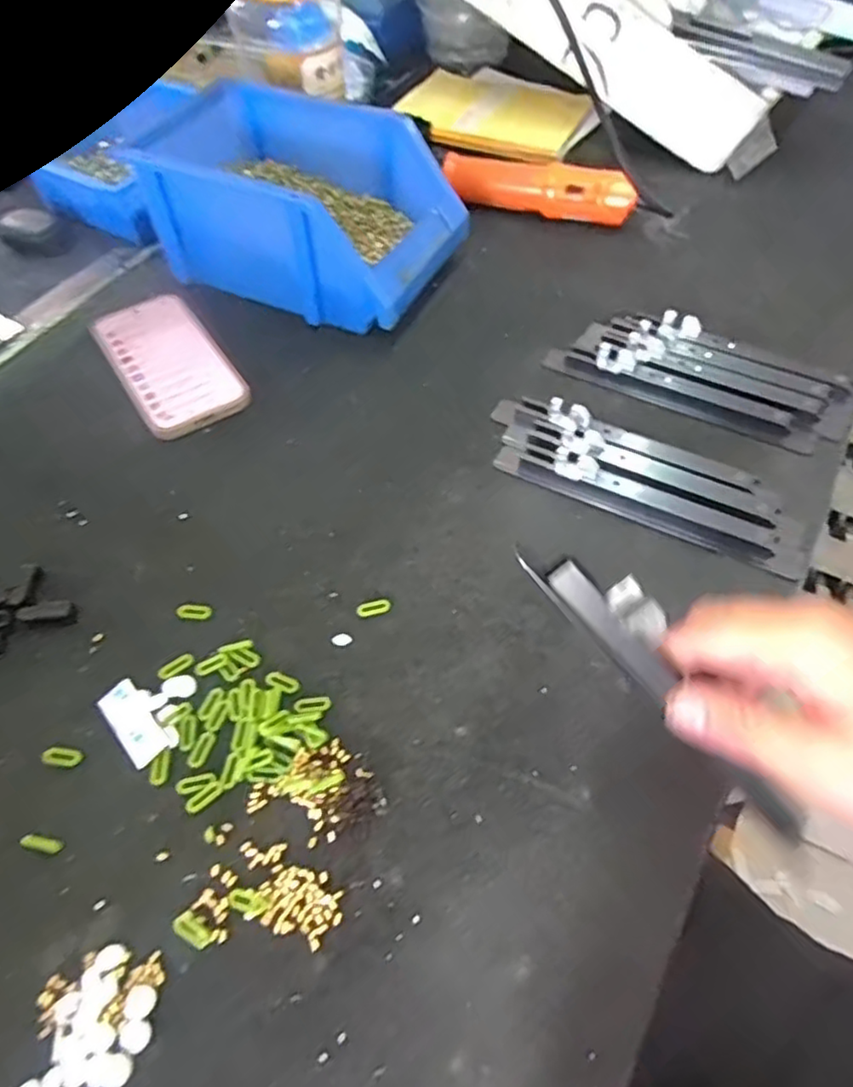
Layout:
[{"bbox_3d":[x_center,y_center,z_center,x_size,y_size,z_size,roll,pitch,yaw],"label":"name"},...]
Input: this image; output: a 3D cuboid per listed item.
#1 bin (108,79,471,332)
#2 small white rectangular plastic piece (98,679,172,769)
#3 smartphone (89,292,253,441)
[{"bbox_3d":[-0.114,-0.292,0.571,0.264,0.110,0.151,23,59,15],"label":"bin"},{"bbox_3d":[-0.164,0.099,0.369,0.021,0.004,0.051,-36,63,-22],"label":"small white rectangular plastic piece"},{"bbox_3d":[-0.210,-0.149,0.541,0.081,0.013,0.159,-30,61,-19],"label":"smartphone"}]

